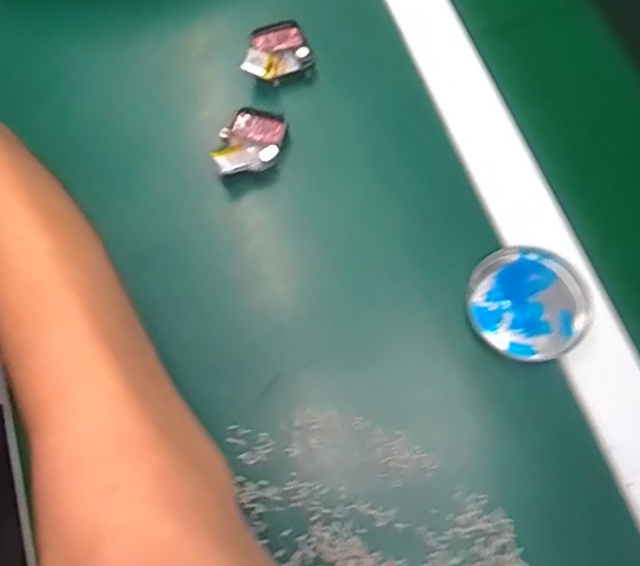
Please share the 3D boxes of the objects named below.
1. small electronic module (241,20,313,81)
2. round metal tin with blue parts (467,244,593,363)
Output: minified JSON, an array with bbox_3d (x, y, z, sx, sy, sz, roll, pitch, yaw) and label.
[{"bbox_3d":[-0.030,-0.154,0.399,0.046,0.015,0.044,-20,71,-7],"label":"small electronic module"},{"bbox_3d":[0.116,0.011,0.345,0.060,0.019,0.066,0,70,0],"label":"round metal tin with blue parts"}]

